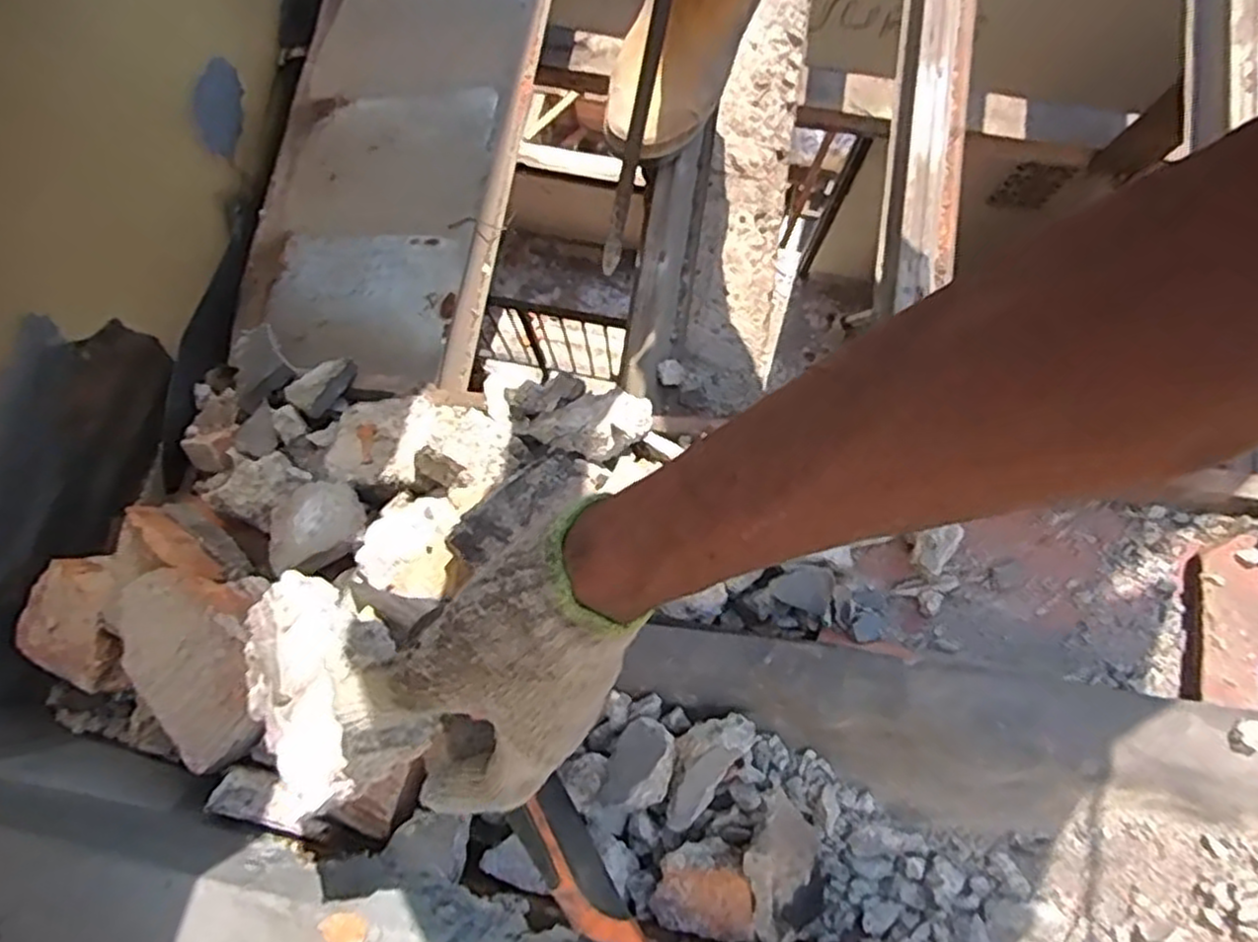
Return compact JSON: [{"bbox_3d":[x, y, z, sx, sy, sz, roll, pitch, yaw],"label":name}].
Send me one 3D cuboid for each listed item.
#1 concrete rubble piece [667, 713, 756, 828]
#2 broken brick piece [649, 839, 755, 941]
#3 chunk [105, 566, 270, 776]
[{"bbox_3d":[0.045,0.183,0.465,0.034,0.023,0.078,38,82,7],"label":"concrete rubble piece"},{"bbox_3d":[0.045,0.251,0.446,0.062,0.021,0.050,12,97,25],"label":"broken brick piece"},{"bbox_3d":[-0.307,0.134,0.548,0.103,0.049,0.157,-23,80,-4],"label":"chunk"}]

